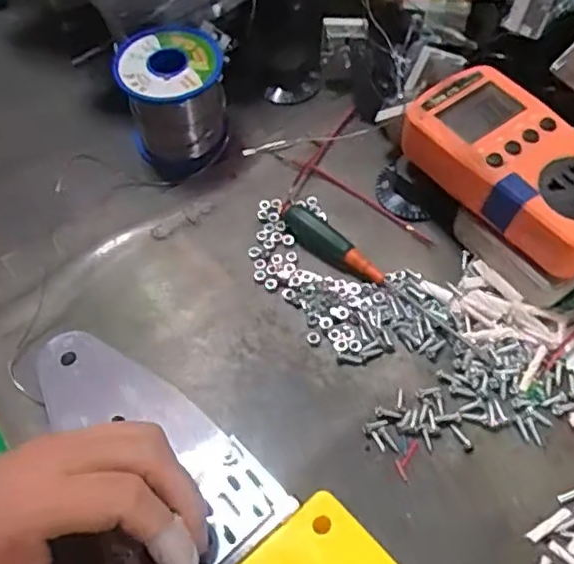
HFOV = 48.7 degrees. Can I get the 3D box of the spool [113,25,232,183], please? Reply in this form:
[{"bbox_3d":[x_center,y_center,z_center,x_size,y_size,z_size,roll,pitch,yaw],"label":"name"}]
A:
[{"bbox_3d":[-0.072,-0.120,0.414,0.067,0.062,0.074,-18,60,-6],"label":"spool"}]

